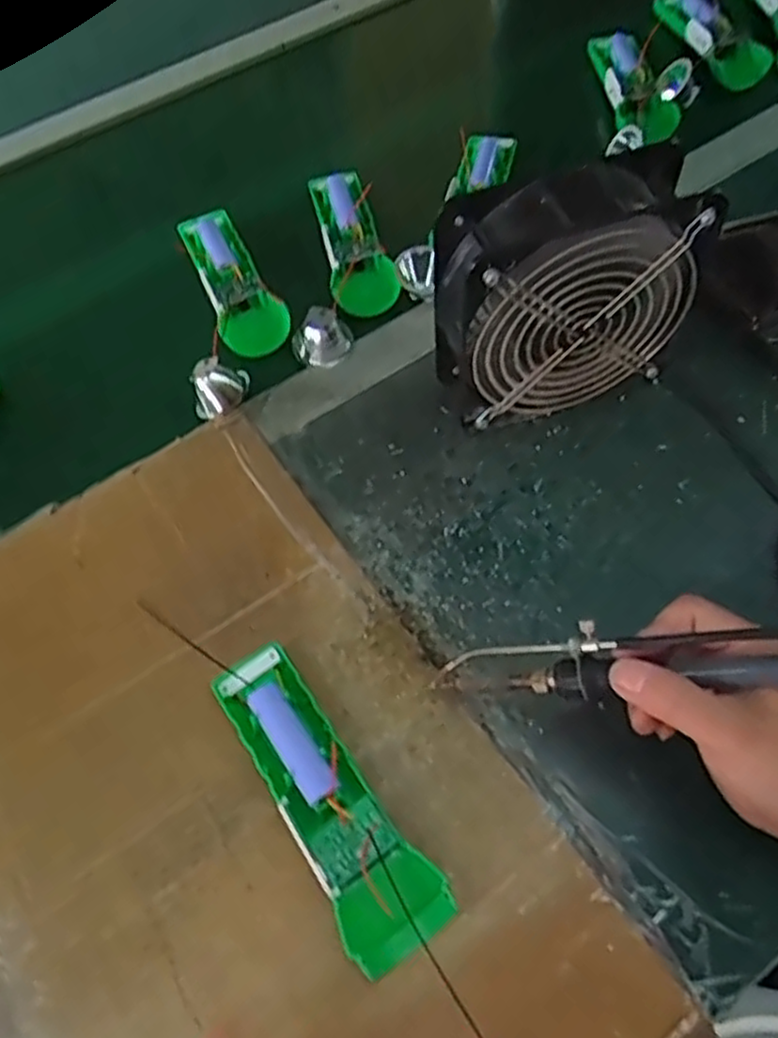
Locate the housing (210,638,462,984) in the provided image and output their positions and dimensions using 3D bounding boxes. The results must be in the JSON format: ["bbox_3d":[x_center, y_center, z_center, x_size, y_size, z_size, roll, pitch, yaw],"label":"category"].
[{"bbox_3d":[-0.034,0.133,0.362,0.046,0.027,0.160,-33,63,-14],"label":"housing"}]

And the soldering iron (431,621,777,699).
[{"bbox_3d":[0.117,0.065,0.338,0.199,0.021,0.026,-7,55,25],"label":"soldering iron"}]

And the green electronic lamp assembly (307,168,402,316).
[{"bbox_3d":[-0.030,-0.207,0.551,0.043,0.033,0.129,-16,74,-10],"label":"green electronic lamp assembly"}]

